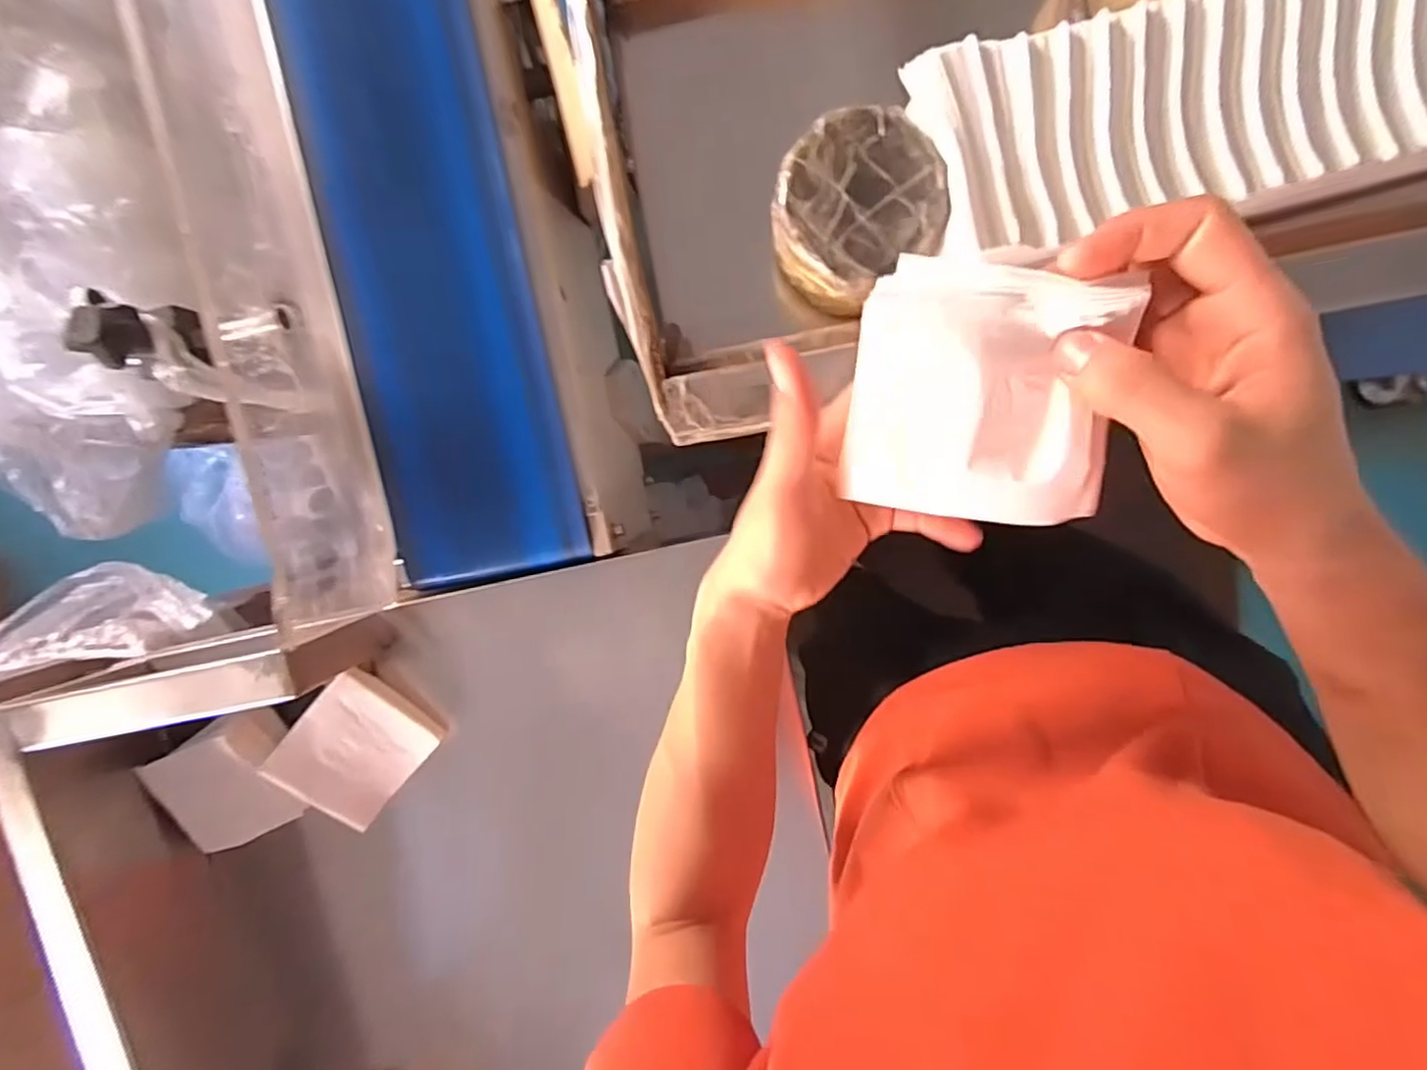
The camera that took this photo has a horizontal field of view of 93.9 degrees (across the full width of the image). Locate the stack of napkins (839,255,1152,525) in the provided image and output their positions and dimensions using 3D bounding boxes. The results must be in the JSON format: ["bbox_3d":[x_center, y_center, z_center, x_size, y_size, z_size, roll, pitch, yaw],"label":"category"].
[{"bbox_3d":[0.105,-0.053,0.259,0.097,0.014,0.096,5,116,7],"label":"stack of napkins"}]

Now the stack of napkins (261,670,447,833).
[{"bbox_3d":[-0.265,0.159,0.496,0.086,0.029,0.102,40,99,-2],"label":"stack of napkins"}]

